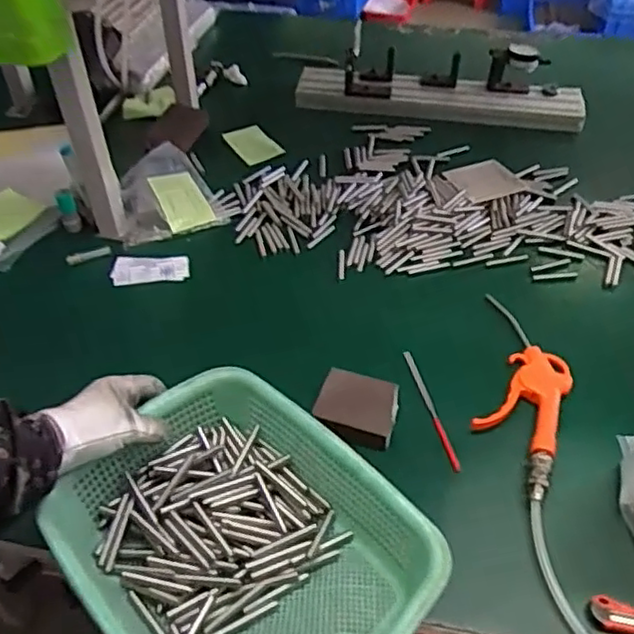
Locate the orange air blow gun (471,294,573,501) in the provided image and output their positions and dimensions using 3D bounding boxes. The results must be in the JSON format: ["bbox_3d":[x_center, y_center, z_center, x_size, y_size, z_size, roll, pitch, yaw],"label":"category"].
[{"bbox_3d":[0.217,0.092,0.706,0.097,0.027,0.231,11,47,14],"label":"orange air blow gun"}]

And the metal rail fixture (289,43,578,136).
[{"bbox_3d":[0.211,-0.411,1.146,0.485,0.086,0.115,6,46,9],"label":"metal rail fixture"}]

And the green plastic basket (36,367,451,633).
[{"bbox_3d":[-0.063,0.178,0.529,0.221,0.088,0.282,-35,56,-25],"label":"green plastic basket"}]

